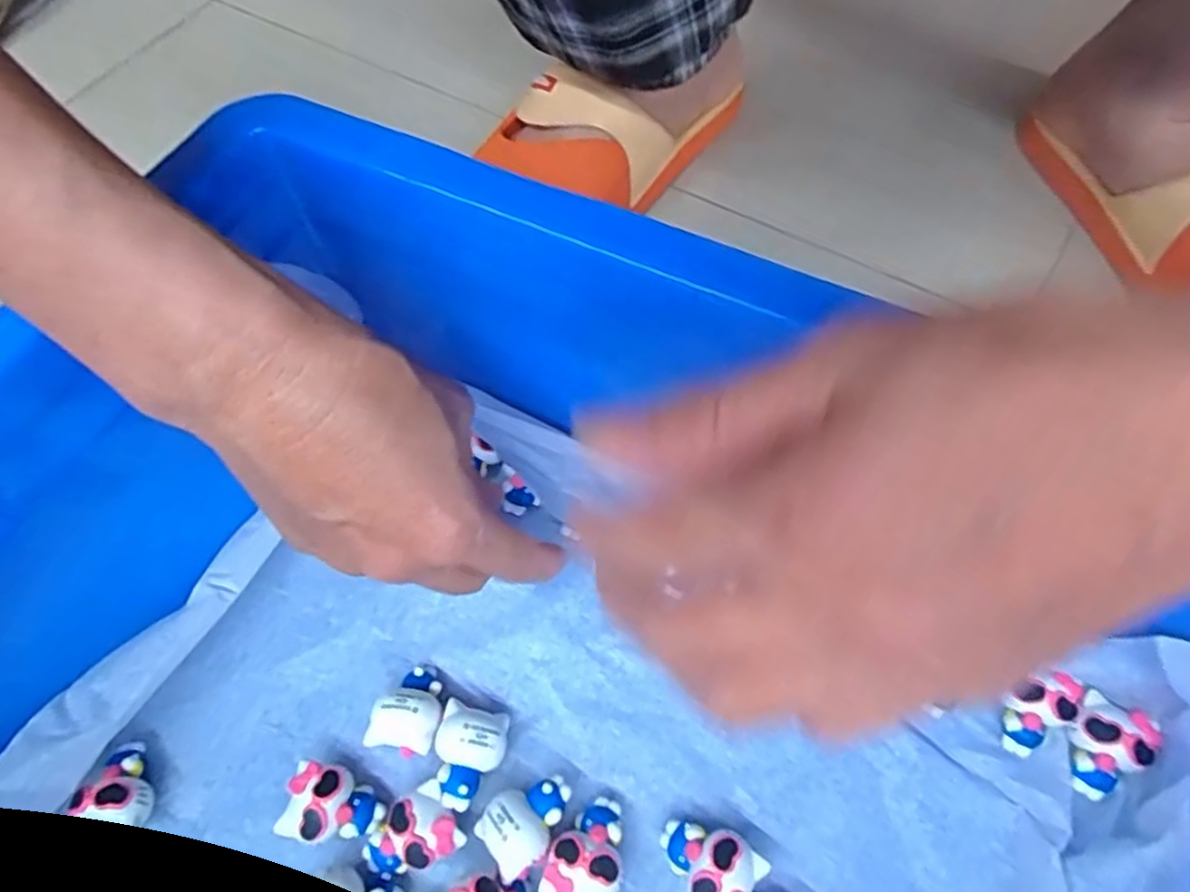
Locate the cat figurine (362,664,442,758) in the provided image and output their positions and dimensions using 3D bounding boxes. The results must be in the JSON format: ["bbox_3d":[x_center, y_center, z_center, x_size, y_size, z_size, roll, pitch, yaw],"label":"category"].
[{"bbox_3d":[-0.070,0.102,0.279,0.024,0.020,0.033,12,63,10],"label":"cat figurine"}]

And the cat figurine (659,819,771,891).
[{"bbox_3d":[0.039,0.144,0.250,0.034,0.020,0.025,30,67,18],"label":"cat figurine"}]

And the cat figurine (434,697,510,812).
[{"bbox_3d":[-0.047,0.116,0.270,0.024,0.021,0.035,9,62,8],"label":"cat figurine"}]

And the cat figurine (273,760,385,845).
[{"bbox_3d":[-0.095,0.131,0.265,0.033,0.021,0.025,8,62,8],"label":"cat figurine"}]

